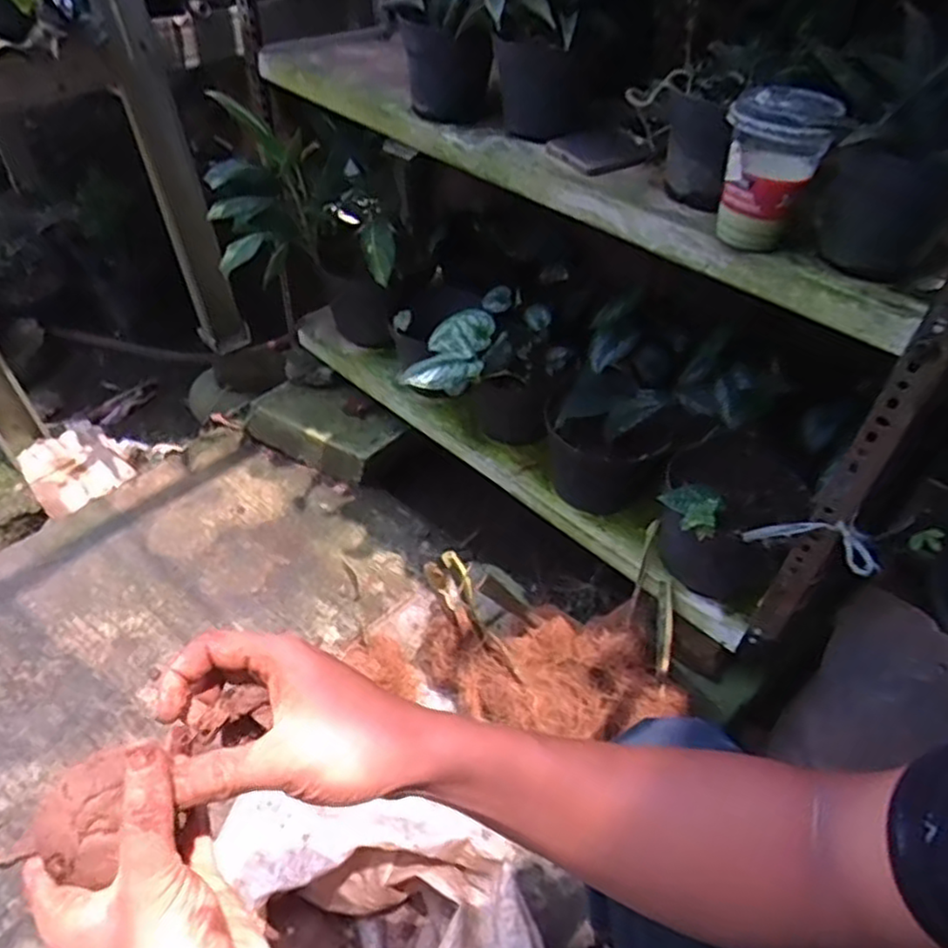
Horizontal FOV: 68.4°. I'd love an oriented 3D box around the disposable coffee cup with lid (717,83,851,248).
[{"bbox_3d":[0.250,-0.255,0.594,0.085,0.113,0.082,16,46,15],"label":"disposable coffee cup with lid"}]

